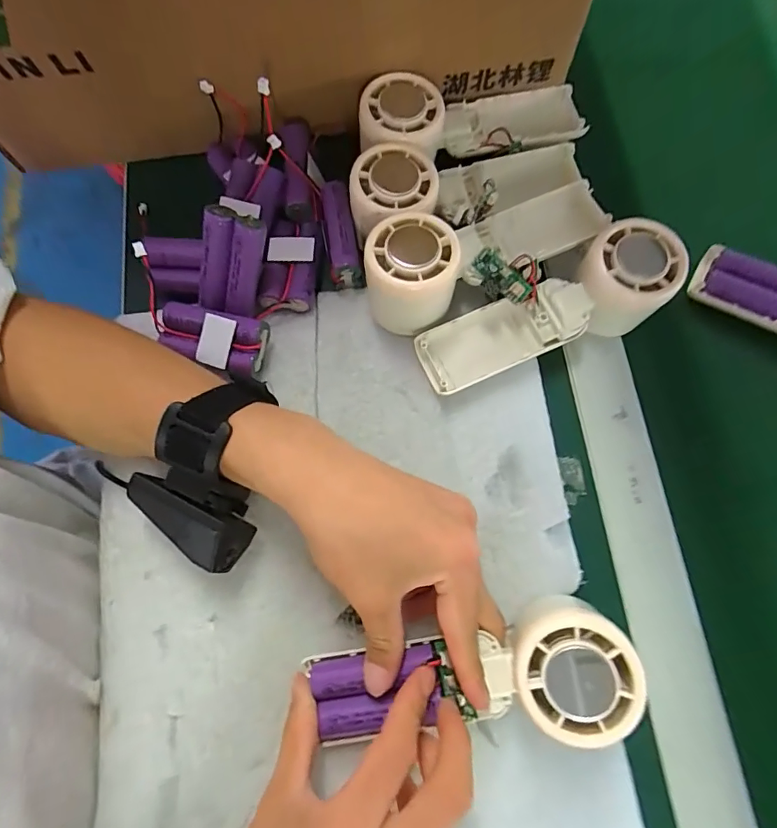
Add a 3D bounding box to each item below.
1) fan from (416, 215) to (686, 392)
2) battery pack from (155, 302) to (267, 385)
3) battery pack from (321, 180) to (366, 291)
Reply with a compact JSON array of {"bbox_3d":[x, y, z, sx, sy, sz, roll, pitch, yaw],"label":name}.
[{"bbox_3d":[0.096,-0.071,0.298,0.165,0.050,0.068,-20,77,-5],"label":"fan"},{"bbox_3d":[-0.112,-0.046,0.297,0.069,0.025,0.035,14,75,3],"label":"battery pack"},{"bbox_3d":[-0.032,-0.119,0.315,0.019,0.025,0.067,-11,90,-3],"label":"battery pack"}]

